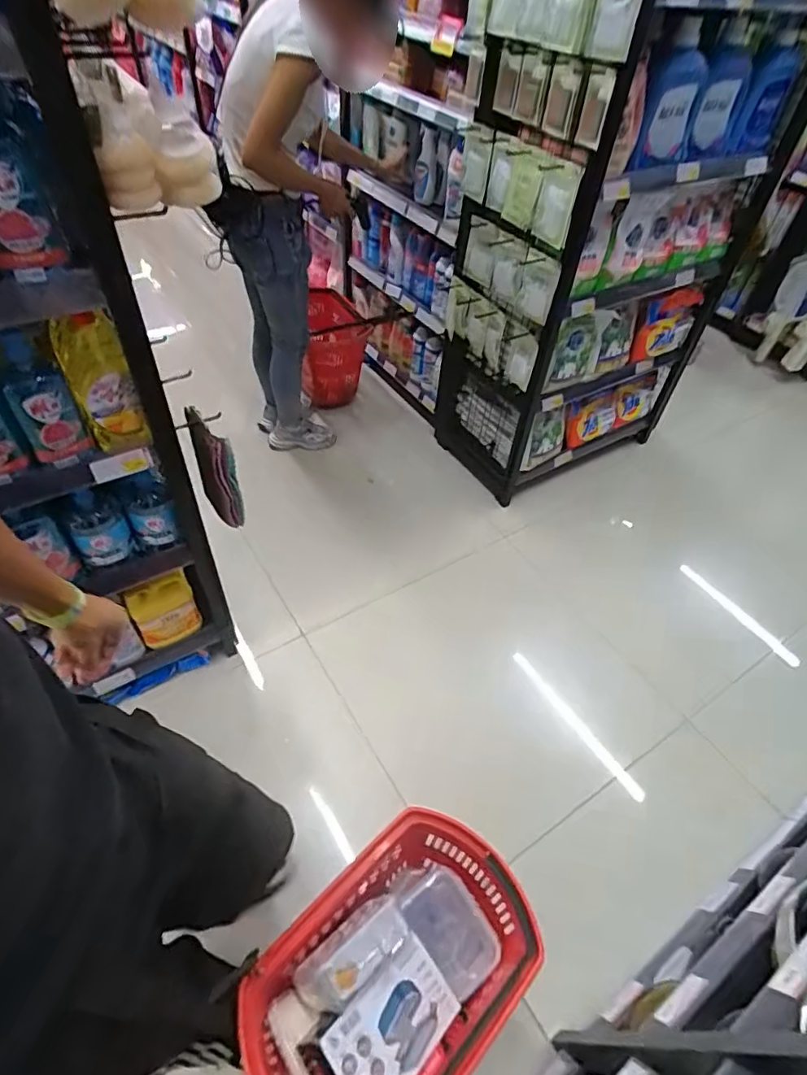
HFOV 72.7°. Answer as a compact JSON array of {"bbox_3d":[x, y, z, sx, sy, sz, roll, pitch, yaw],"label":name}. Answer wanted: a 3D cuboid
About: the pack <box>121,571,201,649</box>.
[{"bbox_3d":[-0.604,0.190,1.395,0.145,0.207,0.049,-20,53,-19],"label":"pack"}]

